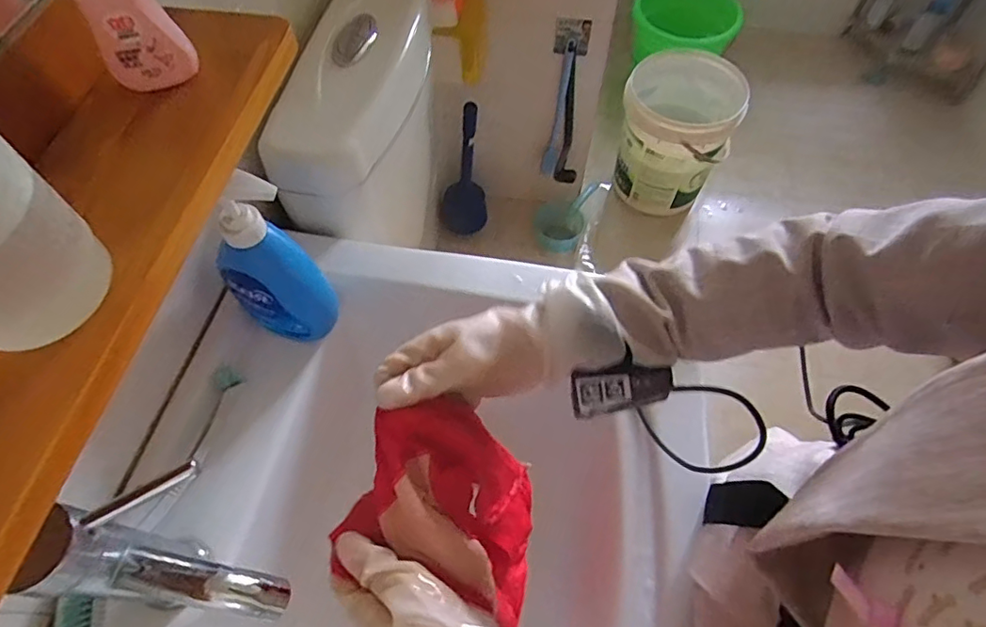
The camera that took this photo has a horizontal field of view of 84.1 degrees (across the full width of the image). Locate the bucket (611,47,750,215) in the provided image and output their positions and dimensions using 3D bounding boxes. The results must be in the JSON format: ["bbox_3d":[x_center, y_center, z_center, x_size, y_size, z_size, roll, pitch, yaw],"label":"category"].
[{"bbox_3d":[0.532,-0.523,1.629,0.317,0.365,0.313,0,60,0],"label":"bucket"}]

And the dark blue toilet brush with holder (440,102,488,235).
[{"bbox_3d":[-0.086,-0.379,1.528,0.136,0.400,0.096,-2,60,-1],"label":"dark blue toilet brush with holder"}]

